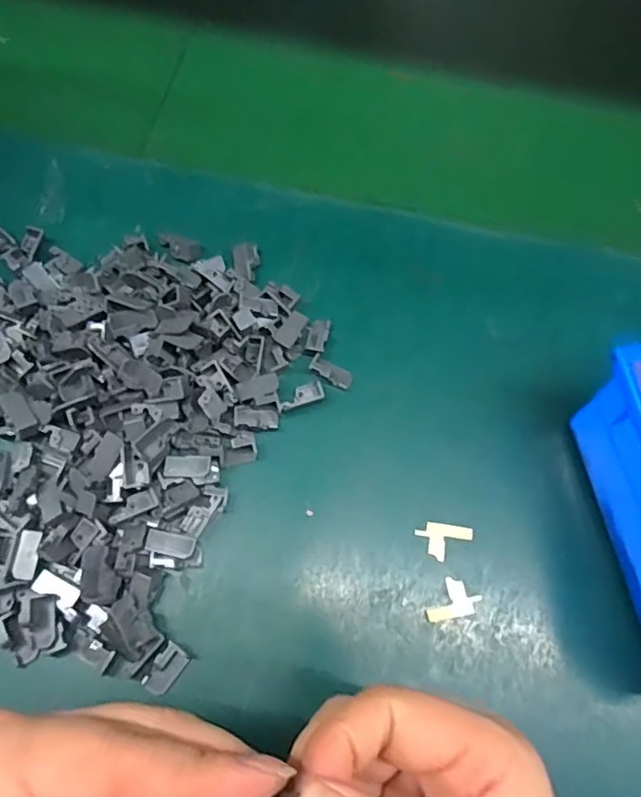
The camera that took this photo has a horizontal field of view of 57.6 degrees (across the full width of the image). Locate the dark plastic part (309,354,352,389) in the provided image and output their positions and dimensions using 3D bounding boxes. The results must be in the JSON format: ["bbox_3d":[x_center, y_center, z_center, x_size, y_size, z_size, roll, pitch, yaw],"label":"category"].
[{"bbox_3d":[0.006,-0.014,0.296,0.023,0.004,0.010,31,70,-6],"label":"dark plastic part"}]

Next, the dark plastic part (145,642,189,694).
[{"bbox_3d":[-0.066,0.116,0.248,0.011,0.011,0.021,32,69,11],"label":"dark plastic part"}]

